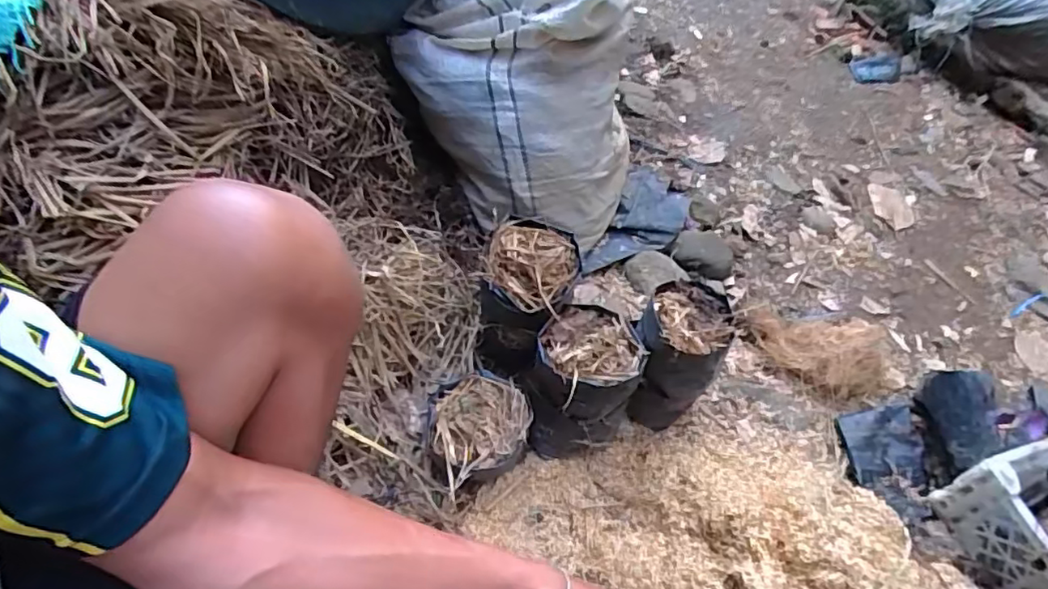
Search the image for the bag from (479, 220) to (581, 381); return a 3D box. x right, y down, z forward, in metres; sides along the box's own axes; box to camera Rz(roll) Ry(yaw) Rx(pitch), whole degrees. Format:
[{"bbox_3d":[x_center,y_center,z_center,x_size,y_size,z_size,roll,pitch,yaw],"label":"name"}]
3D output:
[{"bbox_3d":[0.000,0.013,0.737,0.105,0.183,0.103,26,54,14],"label":"bag"}]

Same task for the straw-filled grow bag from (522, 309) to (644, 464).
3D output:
[{"bbox_3d":[0.063,0.102,0.680,0.113,0.149,0.128,18,54,11],"label":"straw-filled grow bag"}]

